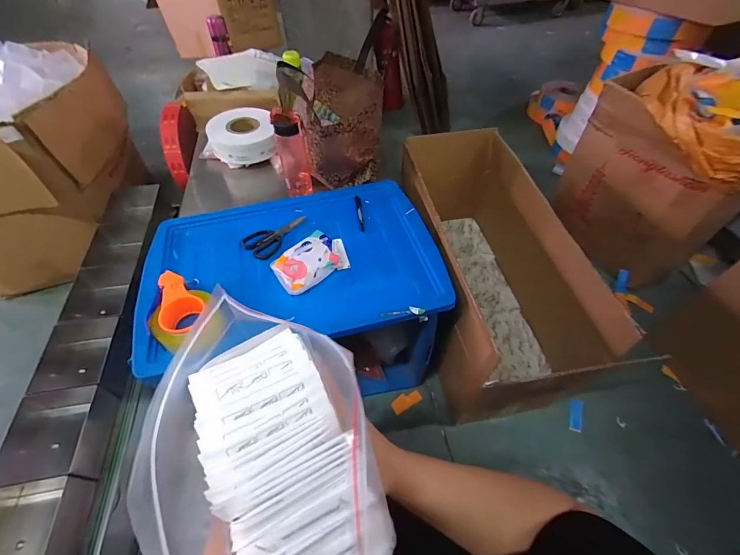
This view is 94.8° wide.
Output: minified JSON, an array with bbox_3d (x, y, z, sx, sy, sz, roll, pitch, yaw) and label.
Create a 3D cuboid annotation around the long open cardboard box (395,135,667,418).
[{"bbox_3d":[0.323,-0.078,1.021,0.352,0.395,0.847,-6,54,-4],"label":"long open cardboard box"}]

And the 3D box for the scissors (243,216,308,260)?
[{"bbox_3d":[-0.229,-0.111,0.830,0.087,0.005,0.159,32,60,22],"label":"scissors"}]

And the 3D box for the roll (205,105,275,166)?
[{"bbox_3d":[-0.376,-0.418,1.014,0.195,0.086,0.169,-19,55,-13],"label":"roll"}]

